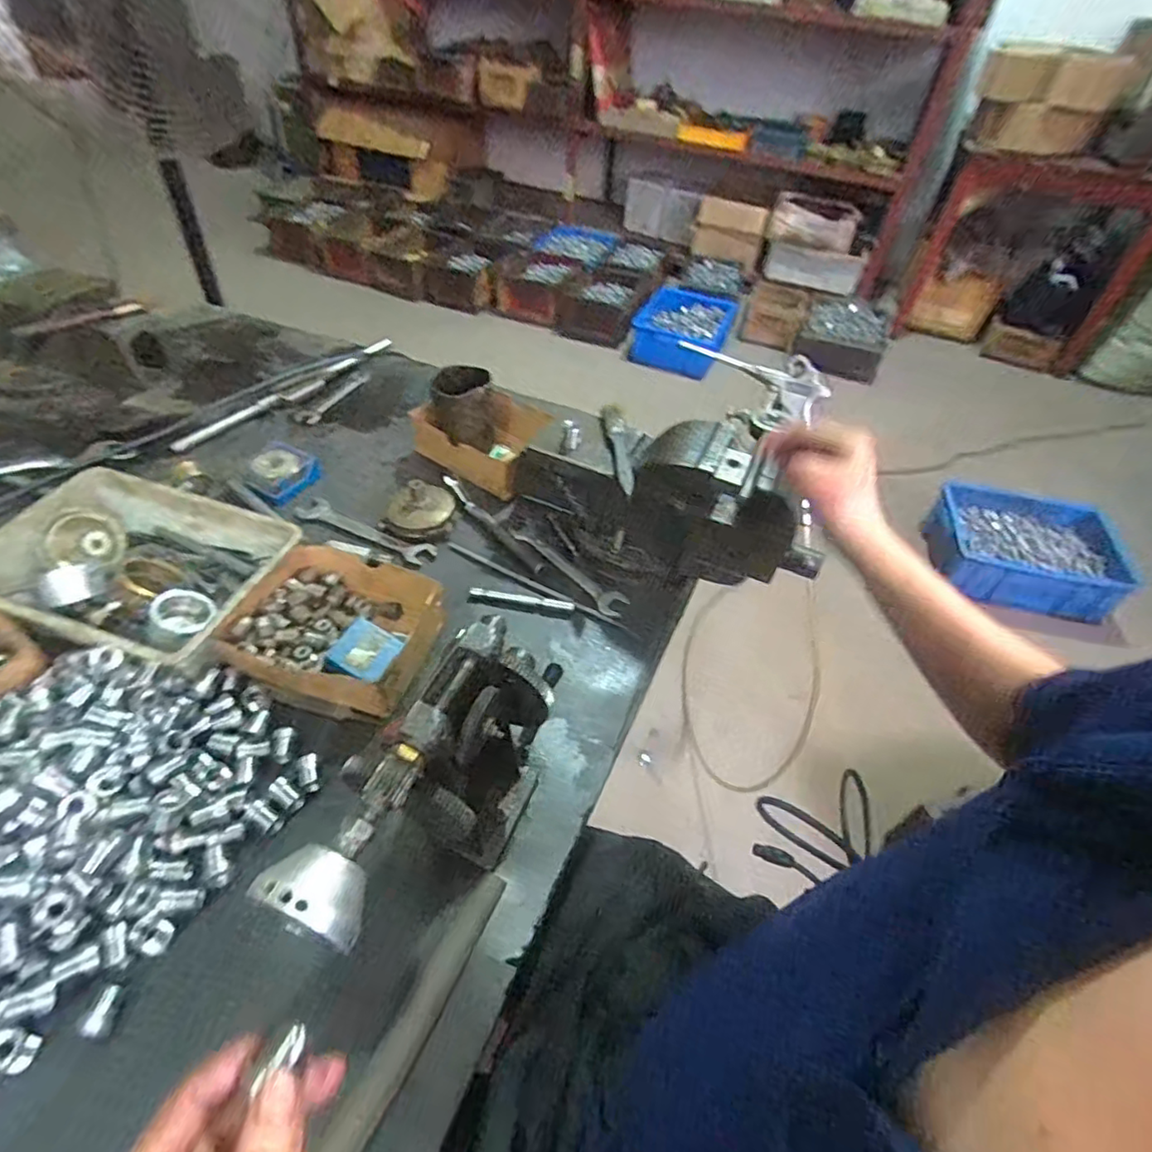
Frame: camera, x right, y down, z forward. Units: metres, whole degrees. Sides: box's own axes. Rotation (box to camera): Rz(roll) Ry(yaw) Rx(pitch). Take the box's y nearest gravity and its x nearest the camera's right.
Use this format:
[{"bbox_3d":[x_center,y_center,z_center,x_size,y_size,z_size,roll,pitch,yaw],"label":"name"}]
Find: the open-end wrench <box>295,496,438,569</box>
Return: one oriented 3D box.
[{"bbox_3d":[-0.237,-0.052,0.696,0.177,0.008,0.036,21,47,14],"label":"open-end wrench"}]

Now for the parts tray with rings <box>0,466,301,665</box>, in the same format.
[{"bbox_3d":[-0.409,-0.007,0.569,0.236,0.050,0.169,15,46,9],"label":"parts tray with rings"}]

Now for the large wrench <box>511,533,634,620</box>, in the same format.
[{"bbox_3d":[-0.009,-0.008,0.683,0.163,0.006,0.031,37,53,27],"label":"large wrench"}]

